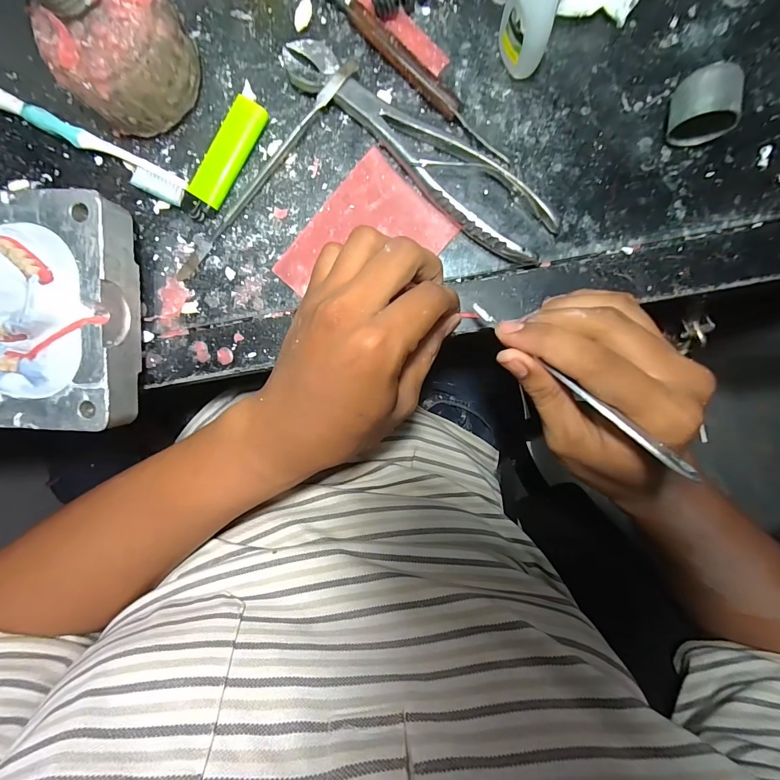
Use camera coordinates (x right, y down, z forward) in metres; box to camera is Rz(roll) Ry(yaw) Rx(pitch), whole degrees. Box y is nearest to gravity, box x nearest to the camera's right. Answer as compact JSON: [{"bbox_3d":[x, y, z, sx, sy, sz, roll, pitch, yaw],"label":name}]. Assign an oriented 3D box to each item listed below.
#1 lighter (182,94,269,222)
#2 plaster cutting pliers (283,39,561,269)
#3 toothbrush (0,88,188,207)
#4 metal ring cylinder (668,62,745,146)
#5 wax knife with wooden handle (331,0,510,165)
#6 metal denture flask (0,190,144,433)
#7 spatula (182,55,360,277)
[{"bbox_3d":[-0.105,-0.145,0.234,0.021,0.009,0.077,32,96,0],"label":"lighter"},{"bbox_3d":[0.018,-0.149,0.226,0.194,0.012,0.041,39,96,-1],"label":"plaster cutting pliers"},{"bbox_3d":[-0.209,-0.166,0.237,0.176,0.012,0.017,28,96,0],"label":"toothbrush"},{"bbox_3d":[0.175,-0.156,0.204,0.033,0.033,0.024,11,96,2],"label":"metal ring cylinder"},{"bbox_3d":[0.009,-0.196,0.222,0.166,0.010,0.010,44,96,-1],"label":"wax knife with wooden handle"},{"bbox_3d":[-0.217,-0.047,0.233,0.106,0.044,0.136,1,96,3],"label":"metal denture flask"},{"bbox_3d":[-0.083,-0.138,0.233,0.014,0.009,0.171,43,96,-1],"label":"spatula"}]

